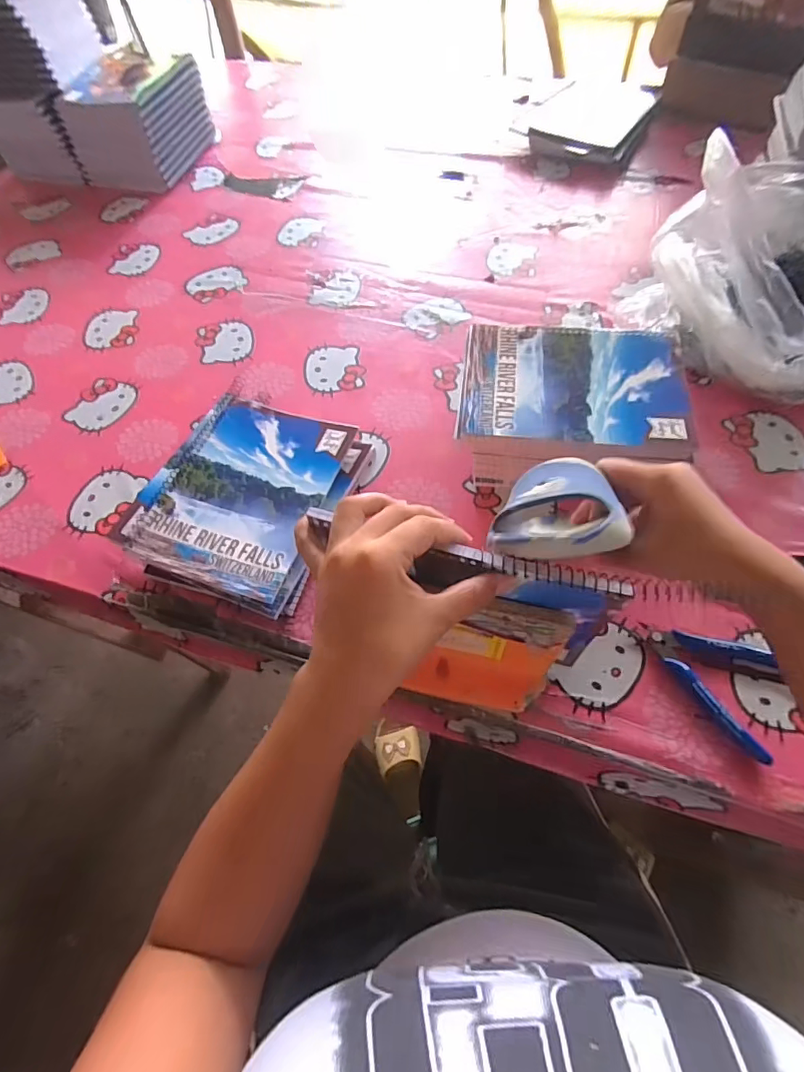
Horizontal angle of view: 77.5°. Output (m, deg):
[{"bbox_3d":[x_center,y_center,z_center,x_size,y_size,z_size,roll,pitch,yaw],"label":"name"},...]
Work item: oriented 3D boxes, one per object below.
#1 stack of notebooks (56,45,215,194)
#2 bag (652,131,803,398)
[{"bbox_3d":[-0.442,-0.702,0.850,0.160,0.122,0.194,10,60,9],"label":"stack of notebooks"},{"bbox_3d":[0.412,-0.270,0.521,0.208,0.168,0.315,-31,62,-15],"label":"bag"}]

